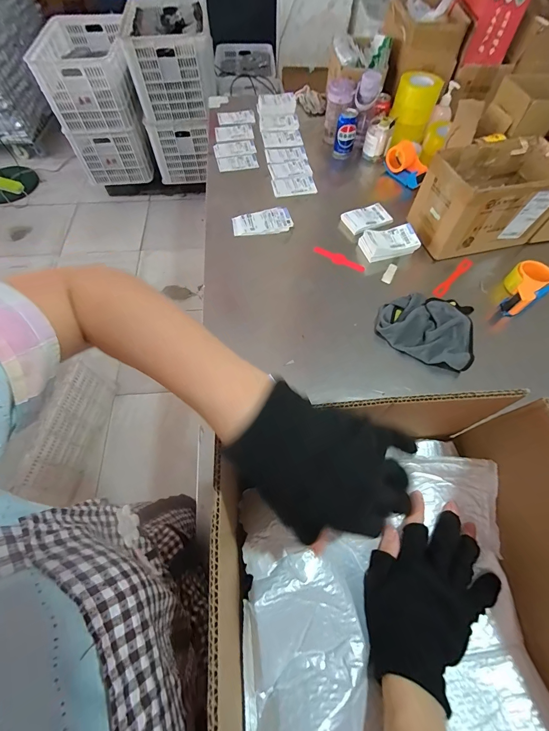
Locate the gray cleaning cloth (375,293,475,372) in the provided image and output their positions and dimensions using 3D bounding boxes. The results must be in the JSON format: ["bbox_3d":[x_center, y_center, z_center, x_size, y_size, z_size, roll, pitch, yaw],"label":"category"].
[{"bbox_3d":[0.364,-0.090,0.734,0.232,0.062,0.193,10,63,5],"label":"gray cleaning cloth"}]

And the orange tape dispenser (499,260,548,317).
[{"bbox_3d":[0.616,-0.192,0.777,0.131,0.069,0.097,-36,68,-18],"label":"orange tape dispenser"}]

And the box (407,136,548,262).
[{"bbox_3d":[0.534,-0.421,0.798,0.276,0.193,0.163,-11,63,-6],"label":"box"}]

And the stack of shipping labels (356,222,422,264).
[{"bbox_3d":[0.311,-0.338,0.858,0.145,0.045,0.082,-10,63,-6],"label":"stack of shipping labels"}]

